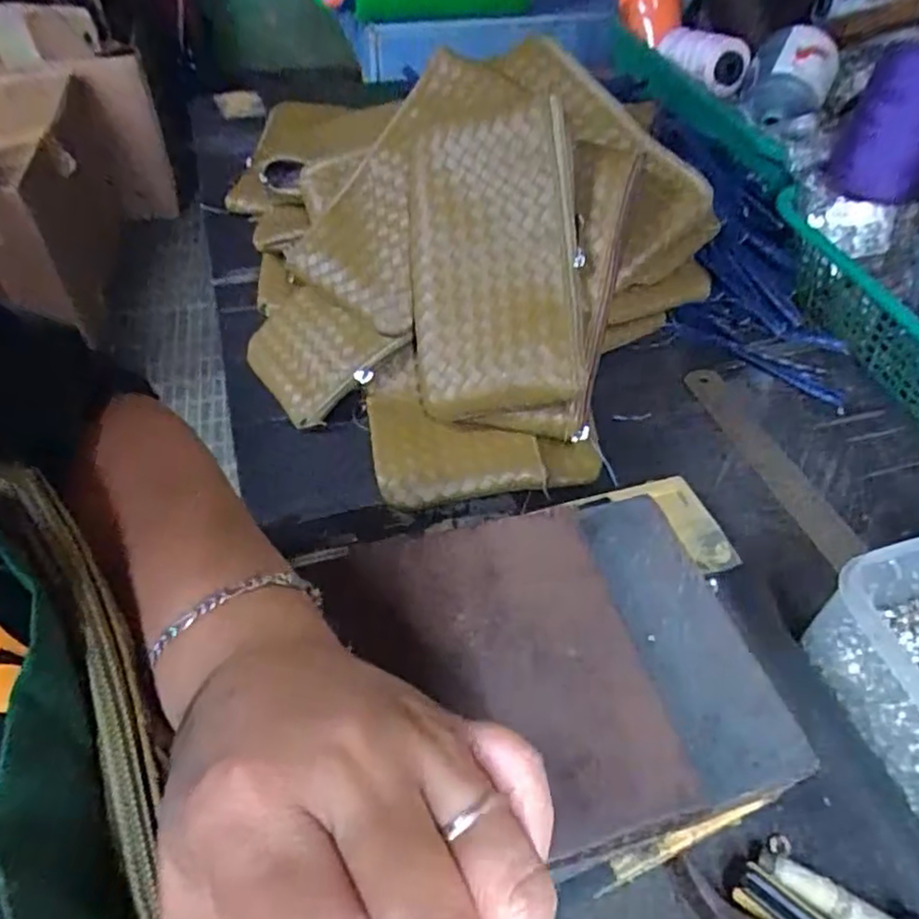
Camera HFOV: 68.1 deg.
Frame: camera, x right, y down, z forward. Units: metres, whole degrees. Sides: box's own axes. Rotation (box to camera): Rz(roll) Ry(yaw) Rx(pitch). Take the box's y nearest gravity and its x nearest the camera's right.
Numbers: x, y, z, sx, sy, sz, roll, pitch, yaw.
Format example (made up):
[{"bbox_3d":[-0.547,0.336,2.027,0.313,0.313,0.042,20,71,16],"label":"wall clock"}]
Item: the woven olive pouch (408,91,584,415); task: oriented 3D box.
[{"bbox_3d":[0.020,-0.131,0.446,0.109,0.030,0.197,-6,83,16],"label":"woven olive pouch"}]

